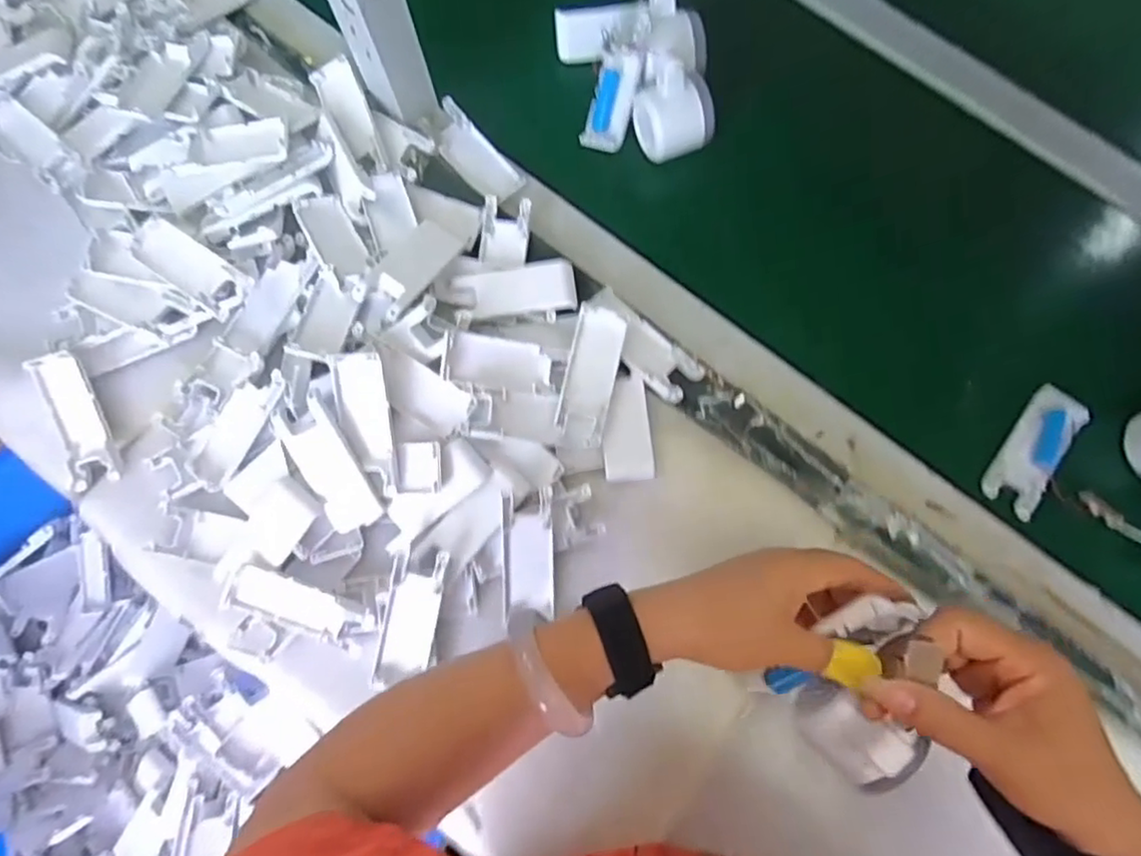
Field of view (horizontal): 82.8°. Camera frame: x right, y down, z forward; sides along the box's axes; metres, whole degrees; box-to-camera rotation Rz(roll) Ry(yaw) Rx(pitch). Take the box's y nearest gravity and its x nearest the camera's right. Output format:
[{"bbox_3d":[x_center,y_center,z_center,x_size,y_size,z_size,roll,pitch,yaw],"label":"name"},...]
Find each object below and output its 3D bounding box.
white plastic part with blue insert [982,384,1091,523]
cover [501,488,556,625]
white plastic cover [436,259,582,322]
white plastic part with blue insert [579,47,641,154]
[{"bbox_3d":[0.376,0.018,0.521,0.042,0.013,0.104,33,81,6],"label":"white plastic part with blue insert"},{"bbox_3d":[-0.032,0.096,0.488,0.040,0.011,0.099,0,97,0],"label":"cover"},{"bbox_3d":[-0.052,-0.109,0.526,0.110,0.011,0.046,-7,79,-1],"label":"white plastic cover"},{"bbox_3d":[0.036,-0.287,0.571,0.037,0.020,0.080,19,112,4],"label":"white plastic part with blue insert"}]

